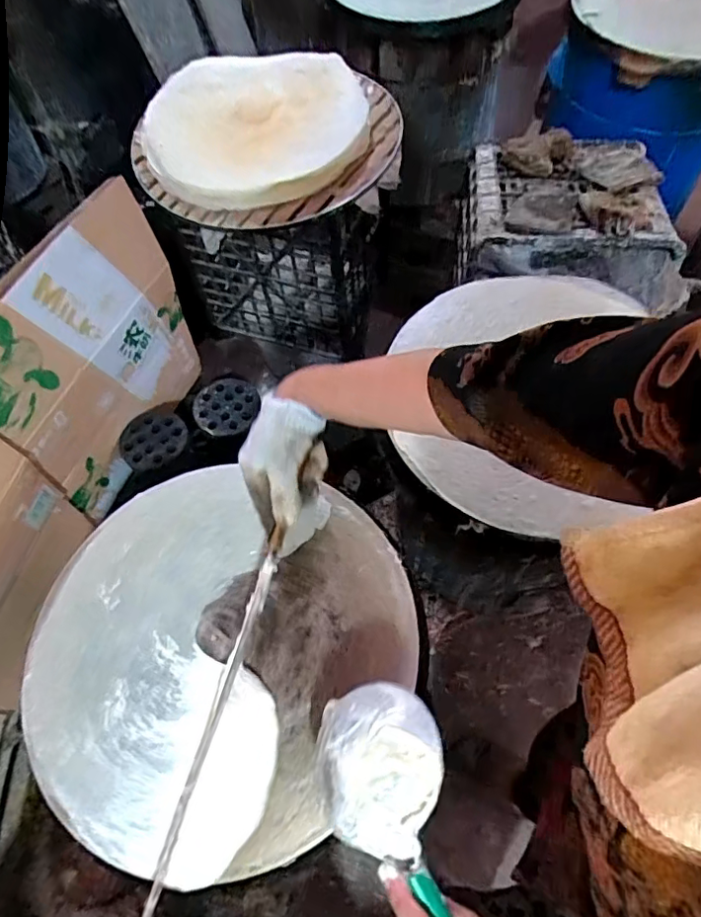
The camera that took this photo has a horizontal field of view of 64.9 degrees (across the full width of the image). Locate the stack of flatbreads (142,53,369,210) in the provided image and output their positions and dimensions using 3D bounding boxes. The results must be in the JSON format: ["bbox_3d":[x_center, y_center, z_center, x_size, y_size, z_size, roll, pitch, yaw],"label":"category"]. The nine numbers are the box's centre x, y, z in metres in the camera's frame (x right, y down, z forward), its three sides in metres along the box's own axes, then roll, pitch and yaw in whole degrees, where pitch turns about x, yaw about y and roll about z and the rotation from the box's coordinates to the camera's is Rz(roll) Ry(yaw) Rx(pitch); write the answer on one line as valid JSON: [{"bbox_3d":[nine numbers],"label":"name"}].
[{"bbox_3d":[-0.175,-0.537,0.900,0.364,0.098,0.274,12,63,7],"label":"stack of flatbreads"}]

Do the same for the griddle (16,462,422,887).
[{"bbox_3d":[-0.132,0.181,0.537,0.362,0.029,0.353,-1,62,1],"label":"griddle"}]

